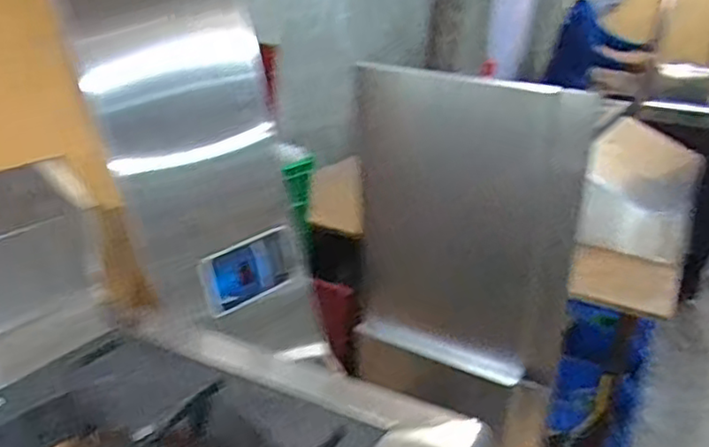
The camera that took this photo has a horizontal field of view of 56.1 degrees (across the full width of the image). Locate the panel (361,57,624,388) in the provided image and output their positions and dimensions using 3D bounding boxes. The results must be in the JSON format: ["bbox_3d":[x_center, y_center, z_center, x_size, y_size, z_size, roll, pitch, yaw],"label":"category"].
[{"bbox_3d":[0.150,0.016,0.971,0.335,0.462,0.030,14,29,25],"label":"panel"}]

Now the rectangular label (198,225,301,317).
[{"bbox_3d":[-0.123,0.056,0.812,0.137,0.076,0.006,-25,21,-39],"label":"rectangular label"}]

